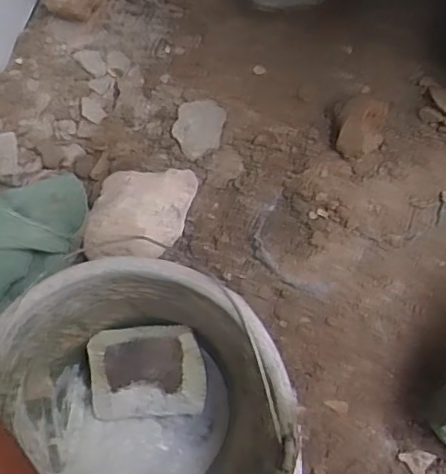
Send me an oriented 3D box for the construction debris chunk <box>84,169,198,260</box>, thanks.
[{"bbox_3d":[-0.085,-0.026,0.591,0.113,0.068,0.097,-3,81,0],"label":"construction debris chunk"}]

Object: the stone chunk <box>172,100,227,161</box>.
[{"bbox_3d":[-0.028,-0.122,0.642,0.053,0.009,0.071,12,81,2],"label":"stone chunk"}]

